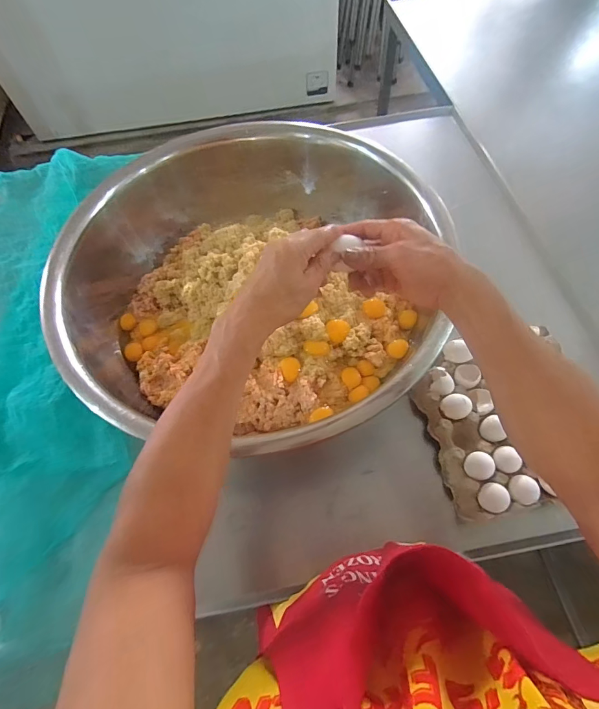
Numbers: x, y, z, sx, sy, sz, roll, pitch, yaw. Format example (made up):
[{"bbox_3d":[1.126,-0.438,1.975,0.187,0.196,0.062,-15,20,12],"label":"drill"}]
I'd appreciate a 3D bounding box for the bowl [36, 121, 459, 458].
[{"bbox_3d":[-0.088,-0.136,0.682,0.621,0.176,0.567,-1,63,2],"label":"bowl"}]

